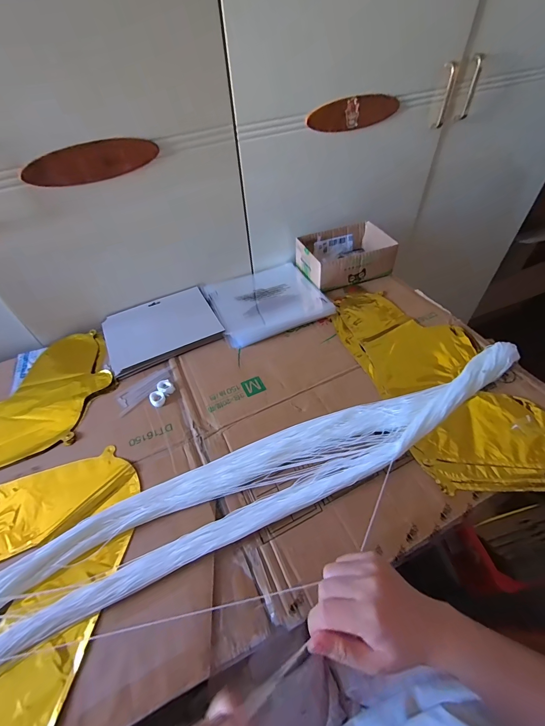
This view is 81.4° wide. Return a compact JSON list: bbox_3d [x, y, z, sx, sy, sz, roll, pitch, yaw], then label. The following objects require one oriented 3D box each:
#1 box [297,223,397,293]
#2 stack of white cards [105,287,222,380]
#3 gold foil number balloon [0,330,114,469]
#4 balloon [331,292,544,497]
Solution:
[{"bbox_3d":[0.160,-0.239,0.693,0.187,0.061,0.148,-17,52,-11],"label":"box"},{"bbox_3d":[-0.210,-0.069,0.605,0.203,0.012,0.164,-24,54,-16],"label":"stack of white cards"},{"bbox_3d":[-0.470,0.092,0.505,0.410,0.019,0.226,-25,54,-17],"label":"gold foil number balloon"},{"bbox_3d":[0.261,0.006,0.519,0.212,0.011,0.408,-14,51,-9],"label":"balloon"}]

